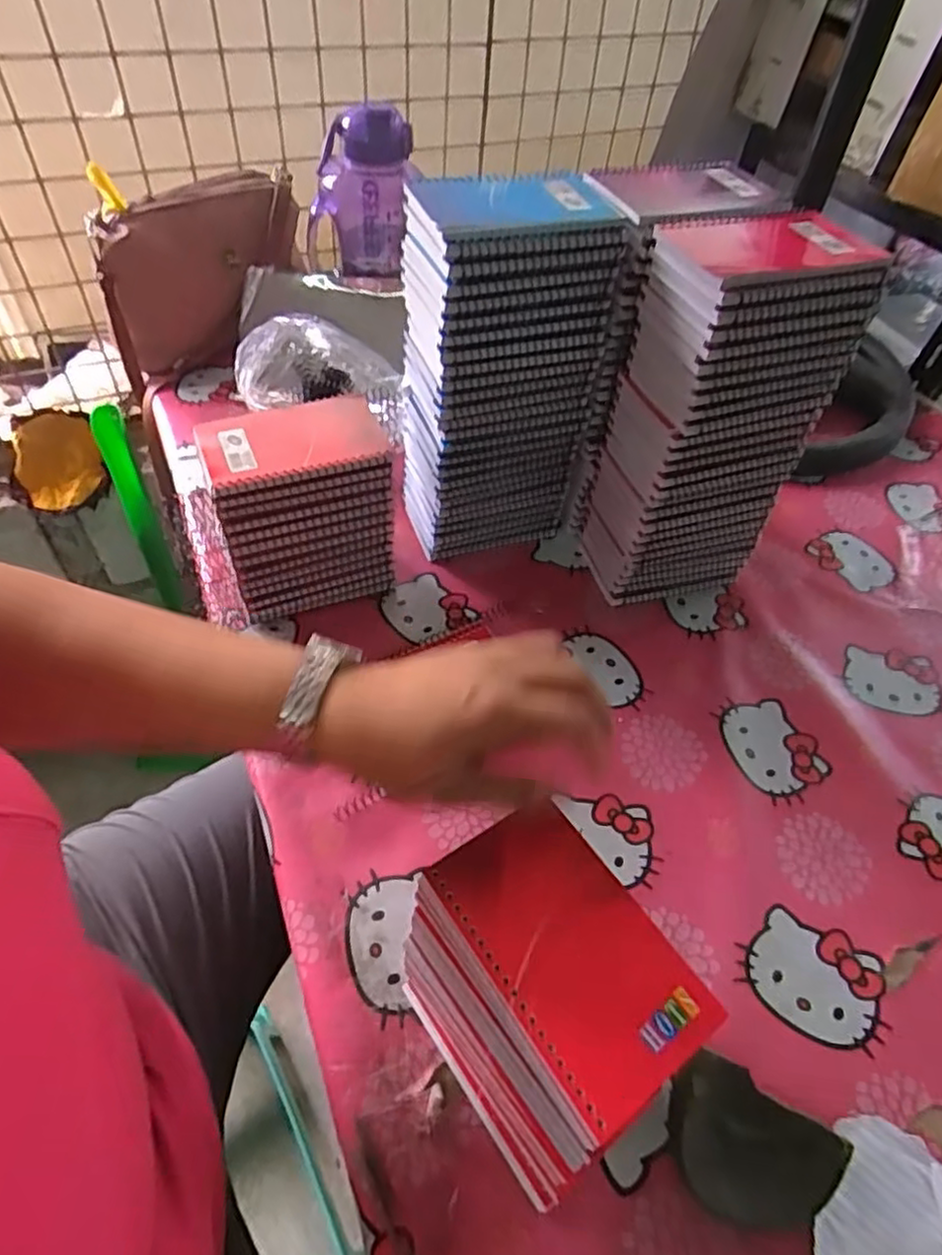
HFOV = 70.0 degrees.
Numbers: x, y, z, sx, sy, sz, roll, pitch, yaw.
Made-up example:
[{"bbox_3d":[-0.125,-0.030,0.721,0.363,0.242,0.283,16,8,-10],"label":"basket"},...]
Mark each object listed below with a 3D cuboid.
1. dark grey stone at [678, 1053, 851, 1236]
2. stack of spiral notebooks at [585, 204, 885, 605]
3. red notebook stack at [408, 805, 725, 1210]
[{"bbox_3d":[0.148,0.281,0.362,0.085,0.023,0.063,30,55,20],"label":"dark grey stone"},{"bbox_3d":[0.188,-0.154,0.544,0.139,0.286,0.092,-9,52,-10],"label":"stack of spiral notebooks"},{"bbox_3d":[0.034,0.190,0.352,0.098,0.131,0.133,-29,58,-24],"label":"red notebook stack"}]

